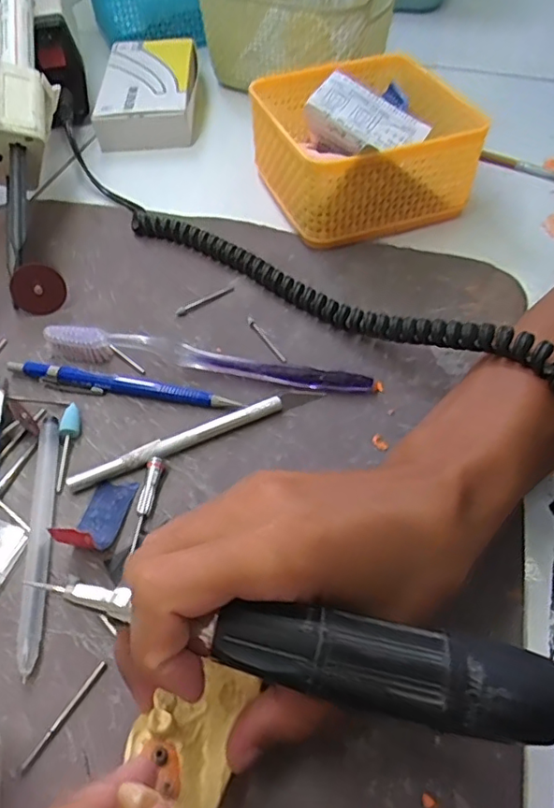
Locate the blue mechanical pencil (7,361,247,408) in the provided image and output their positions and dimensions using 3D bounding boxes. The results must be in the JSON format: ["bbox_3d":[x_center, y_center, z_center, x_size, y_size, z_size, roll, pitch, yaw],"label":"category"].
[{"bbox_3d":[-0.087,-0.009,0.316,0.134,0.010,0.009,9,53,9],"label":"blue mechanical pencil"}]

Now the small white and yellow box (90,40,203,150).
[{"bbox_3d":[-0.115,-0.287,0.519,0.084,0.034,0.143,-4,52,-1],"label":"small white and yellow box"}]

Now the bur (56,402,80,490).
[{"bbox_3d":[-0.107,0.021,0.294,0.009,0.010,0.048,-6,52,-3],"label":"bur"}]

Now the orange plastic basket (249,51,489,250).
[{"bbox_3d":[0.061,-0.191,0.419,0.144,0.066,0.140,-17,54,-11],"label":"orange plastic basket"}]

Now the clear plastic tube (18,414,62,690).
[{"bbox_3d":[-0.111,0.059,0.266,0.012,0.008,0.124,-8,52,-4],"label":"clear plastic tube"}]

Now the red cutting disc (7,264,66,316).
[{"bbox_3d":[-0.148,-0.071,0.354,0.031,0.031,0.004,-46,21,8],"label":"red cutting disc"}]

